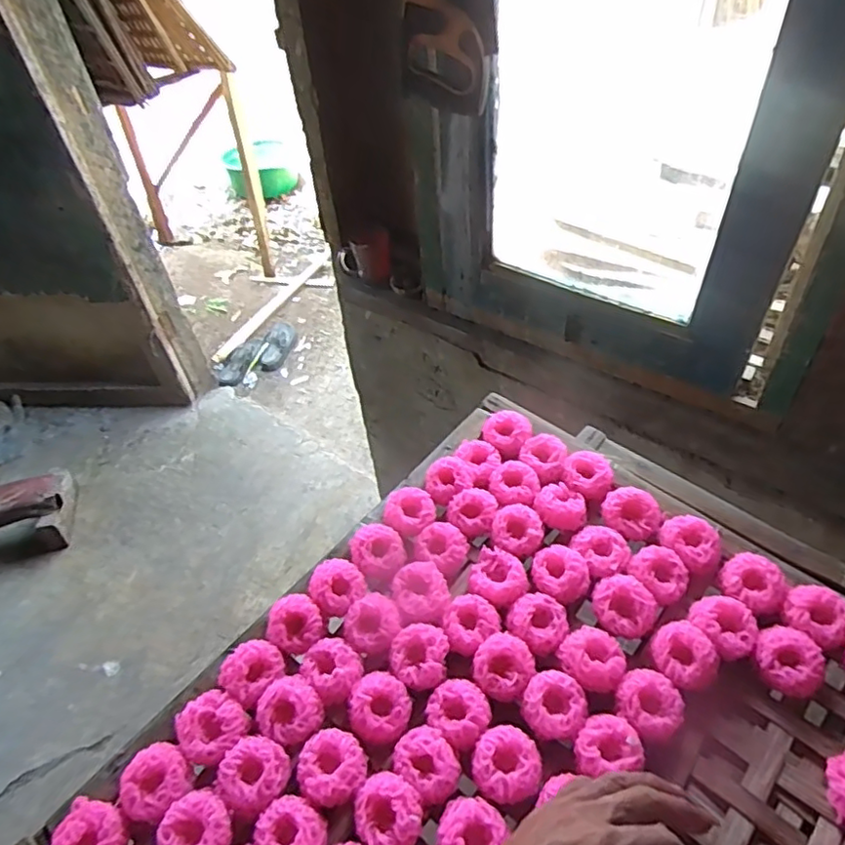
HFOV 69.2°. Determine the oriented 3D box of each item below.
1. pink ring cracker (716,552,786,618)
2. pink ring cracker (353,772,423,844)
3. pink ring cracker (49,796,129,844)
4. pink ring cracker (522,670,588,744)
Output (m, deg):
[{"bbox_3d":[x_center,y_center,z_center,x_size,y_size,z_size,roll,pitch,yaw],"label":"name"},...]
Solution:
[{"bbox_3d":[0.301,0.148,0.559,0.047,0.028,0.053,-36,53,-25],"label":"pink ring cracker"},{"bbox_3d":[-0.026,0.296,0.464,0.051,0.023,0.049,-3,47,3],"label":"pink ring cracker"},{"bbox_3d":[-0.250,0.314,0.457,0.050,0.013,0.052,12,50,17],"label":"pink ring cracker"},{"bbox_3d":[0.109,0.235,0.505,0.050,0.018,0.049,-3,47,3],"label":"pink ring cracker"}]

